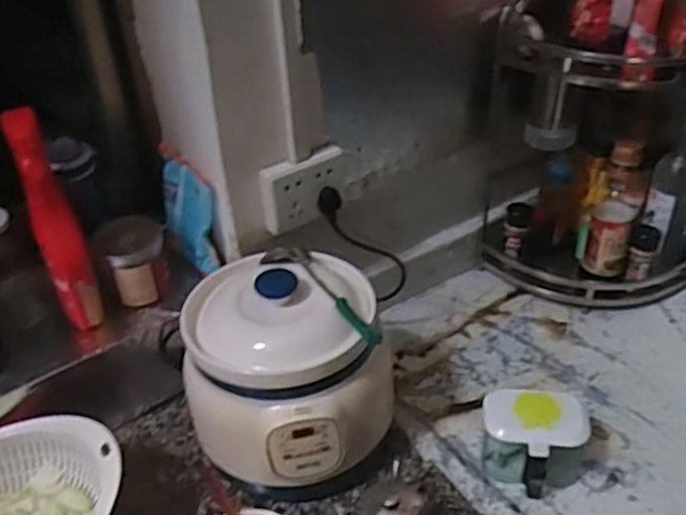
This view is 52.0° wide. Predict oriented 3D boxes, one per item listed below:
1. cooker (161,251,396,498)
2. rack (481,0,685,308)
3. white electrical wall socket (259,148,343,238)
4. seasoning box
[{"bbox_3d":[-0.066,0.137,0.811,0.200,0.245,0.212,-2,35,2],"label":"cooker"},{"bbox_3d":[0.387,-0.155,1.014,0.256,0.455,0.247,-25,41,-28],"label":"rack"},{"bbox_3d":[-0.044,-0.086,0.882,0.121,0.082,0.023,-25,41,-28],"label":"white electrical wall socket"},{"bbox_3d":[0.221,0.214,0.817,0.116,0.088,0.088,5,36,12],"label":"seasoning box"}]

